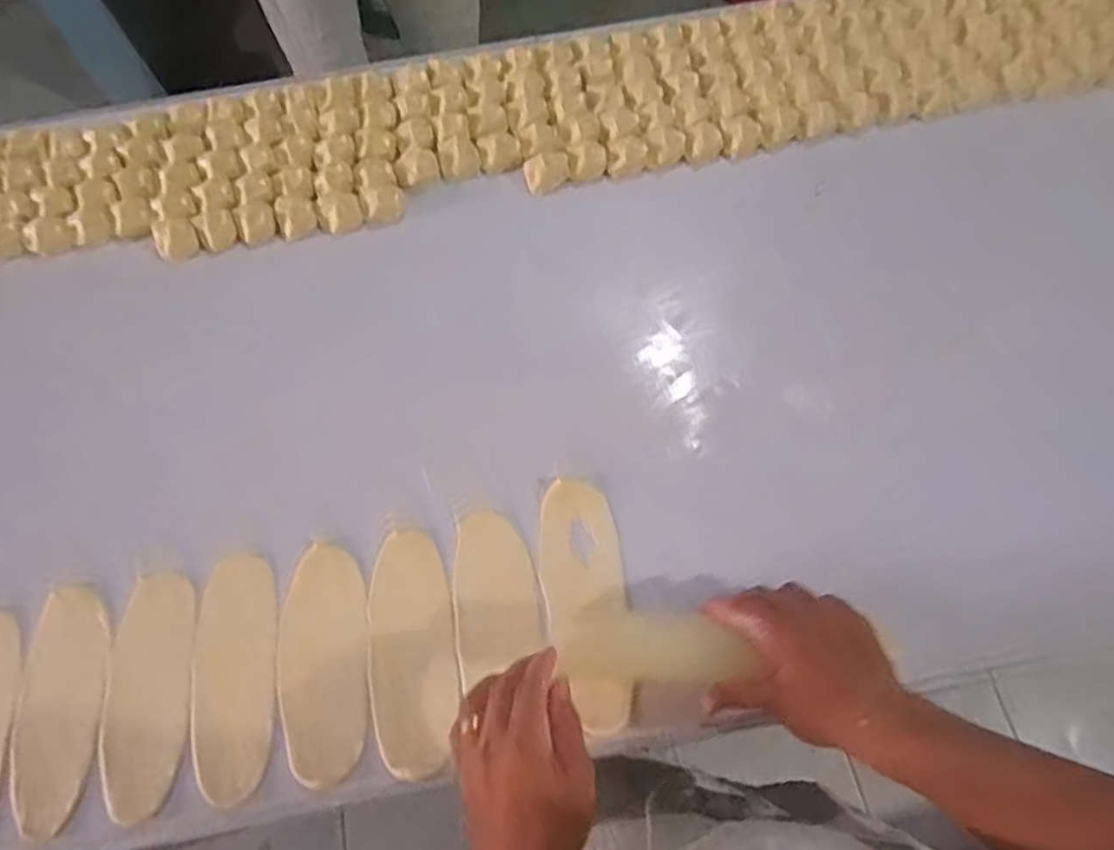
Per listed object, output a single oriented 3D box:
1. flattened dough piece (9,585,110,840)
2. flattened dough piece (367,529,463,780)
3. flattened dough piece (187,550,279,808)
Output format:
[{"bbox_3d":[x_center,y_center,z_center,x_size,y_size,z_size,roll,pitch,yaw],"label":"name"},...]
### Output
[{"bbox_3d":[-0.418,0.234,0.573,0.074,0.012,0.187,-6,70,-1],"label":"flattened dough piece"},{"bbox_3d":[-0.123,0.186,0.573,0.072,0.009,0.192,-10,70,-3],"label":"flattened dough piece"},{"bbox_3d":[-0.274,0.206,0.572,0.072,0.013,0.191,-9,70,-2],"label":"flattened dough piece"}]

